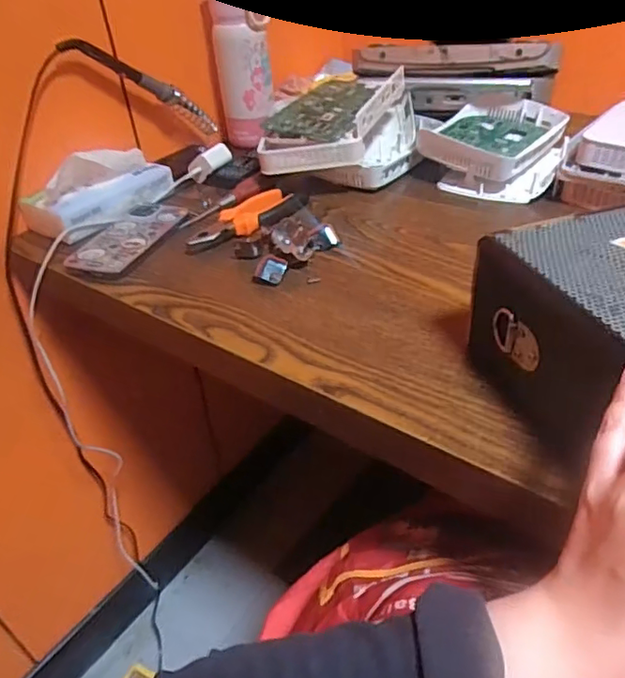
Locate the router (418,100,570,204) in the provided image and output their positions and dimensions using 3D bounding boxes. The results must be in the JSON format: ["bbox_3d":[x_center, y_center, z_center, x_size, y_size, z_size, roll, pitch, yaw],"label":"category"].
[{"bbox_3d":[0.226,-0.233,0.679,0.148,0.058,0.176,17,43,26],"label":"router"}]

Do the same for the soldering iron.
[{"bbox_3d":[-0.194,-0.301,0.670,0.033,0.026,0.236,28,9,35],"label":"soldering iron"}]

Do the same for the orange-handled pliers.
[{"bbox_3d":[-0.075,-0.130,0.599,0.052,0.014,0.150,27,48,34],"label":"orange-handled pliers"}]

